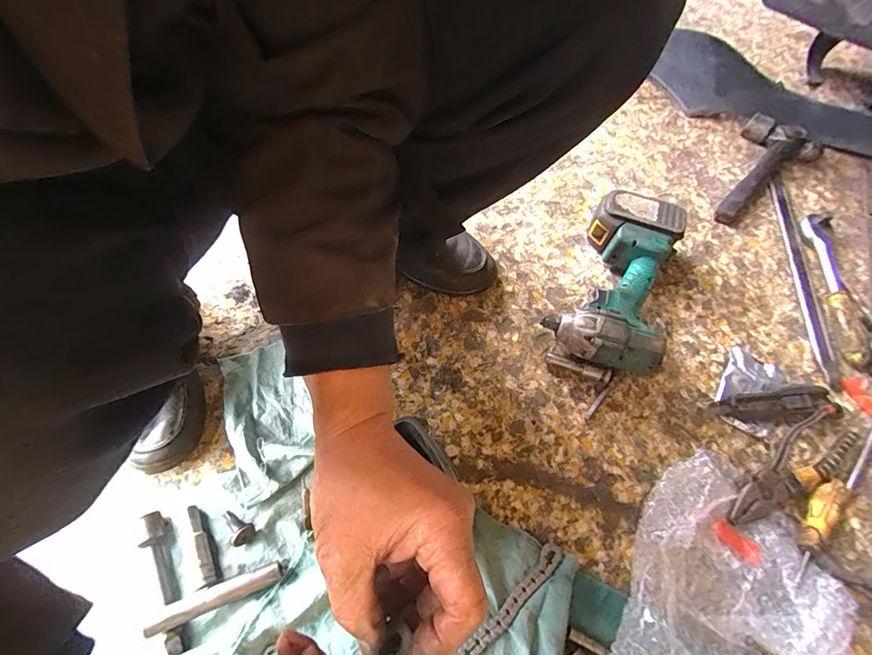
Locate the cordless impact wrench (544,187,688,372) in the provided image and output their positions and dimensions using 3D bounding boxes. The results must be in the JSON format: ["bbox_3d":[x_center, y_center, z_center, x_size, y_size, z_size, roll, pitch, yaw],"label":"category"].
[{"bbox_3d":[0.234,-0.064,0.545,0.124,0.076,0.241,19,63,7],"label":"cordless impact wrench"}]

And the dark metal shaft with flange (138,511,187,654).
[{"bbox_3d":[-0.255,0.237,0.387,0.018,0.019,0.125,-24,66,-15],"label":"dark metal shaft with flange"}]

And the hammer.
[{"bbox_3d":[0.516,-0.267,0.672,0.246,0.048,0.112,-36,70,-20],"label":"hammer"}]

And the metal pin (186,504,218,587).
[{"bbox_3d":[-0.232,0.214,0.411,0.010,0.016,0.076,-28,67,-16],"label":"metal pin"}]

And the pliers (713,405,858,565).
[{"bbox_3d":[0.396,0.167,0.463,0.230,0.024,0.057,-31,68,-18],"label":"pliers"}]

